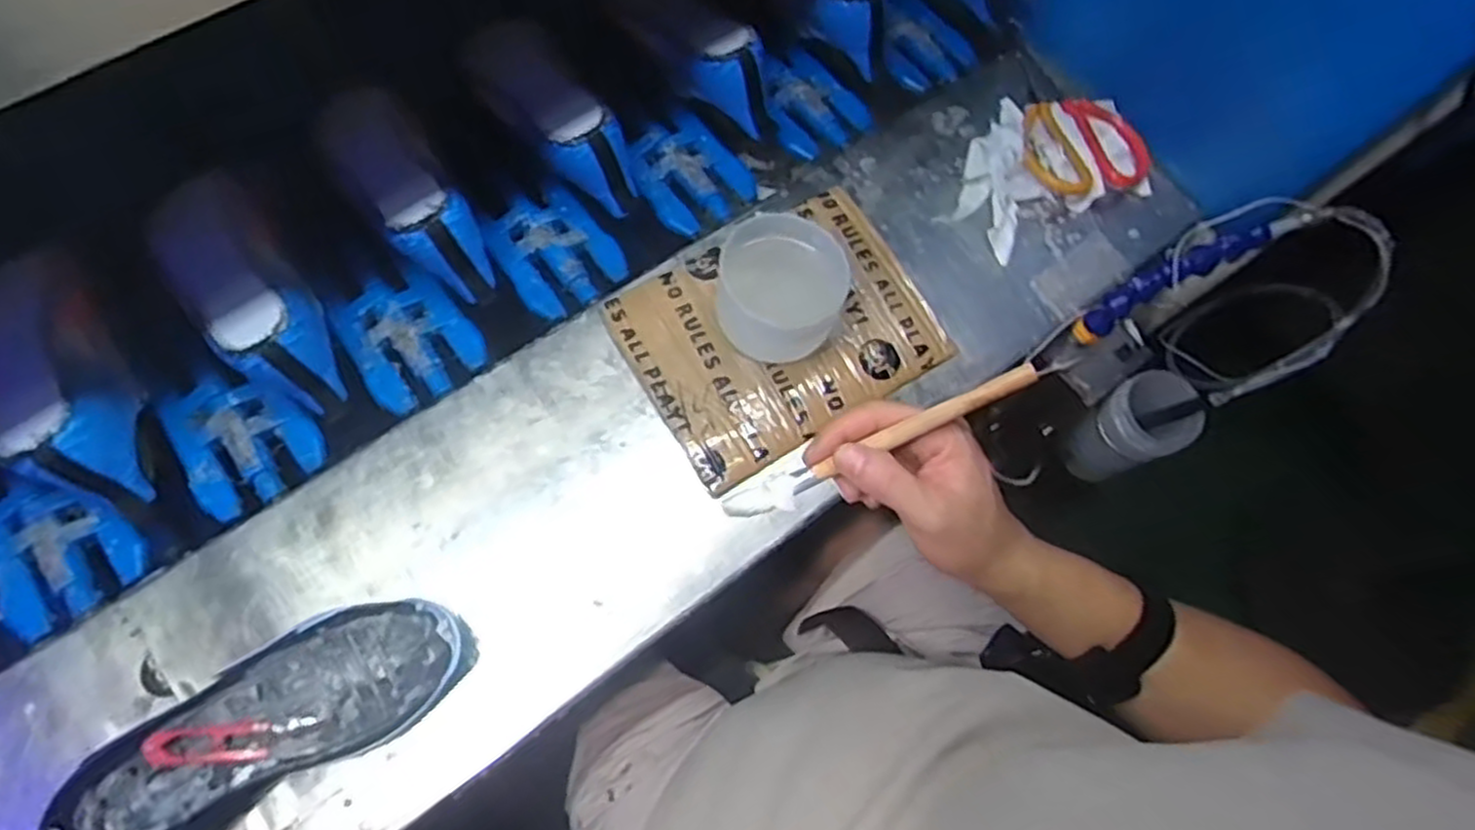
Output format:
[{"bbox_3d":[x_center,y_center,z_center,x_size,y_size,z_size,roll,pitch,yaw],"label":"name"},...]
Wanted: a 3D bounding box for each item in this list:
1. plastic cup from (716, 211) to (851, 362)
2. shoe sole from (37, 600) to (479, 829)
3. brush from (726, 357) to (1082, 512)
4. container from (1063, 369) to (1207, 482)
[{"bbox_3d":[0.032,-0.092,0.584,0.090,0.073,0.093,1,71,-4],"label":"plastic cup"},{"bbox_3d":[-0.289,0.190,0.481,0.237,0.047,0.094,-29,75,-13],"label":"shoe sole"},{"bbox_3d":[0.079,0.016,0.416,0.196,0.013,0.020,-27,70,16],"label":"brush"},{"bbox_3d":[0.368,0.015,0.723,0.071,0.114,0.070,1,71,-4],"label":"container"}]

